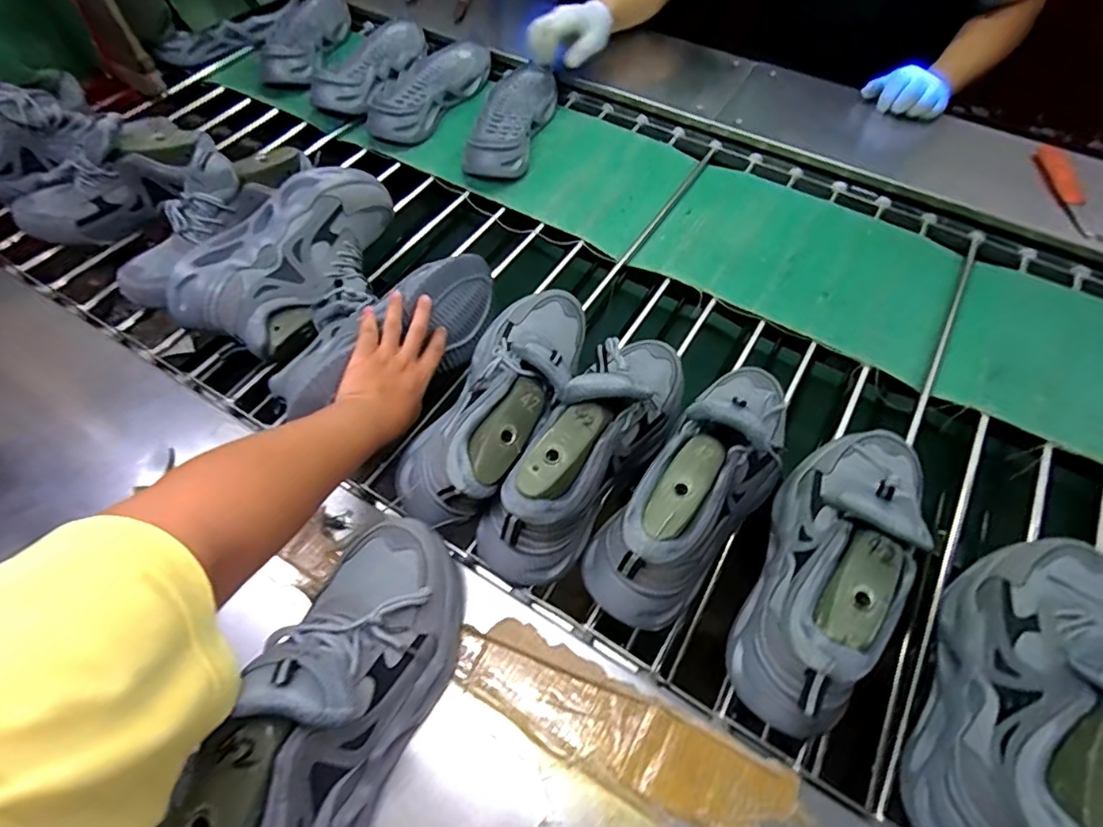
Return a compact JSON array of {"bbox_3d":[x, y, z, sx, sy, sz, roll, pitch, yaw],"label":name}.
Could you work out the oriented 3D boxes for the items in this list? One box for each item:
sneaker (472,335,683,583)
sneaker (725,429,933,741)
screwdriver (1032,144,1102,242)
[{"bbox_3d":[0.045,0.017,0.535,0.095,0.145,0.304,36,66,20],"label":"sneaker"},{"bbox_3d":[0.254,0.115,0.482,0.095,0.137,0.298,26,63,16],"label":"sneaker"},{"bbox_3d":[0.766,-0.330,0.823,0.036,0.020,0.180,-4,70,-5],"label":"screwdriver"}]

